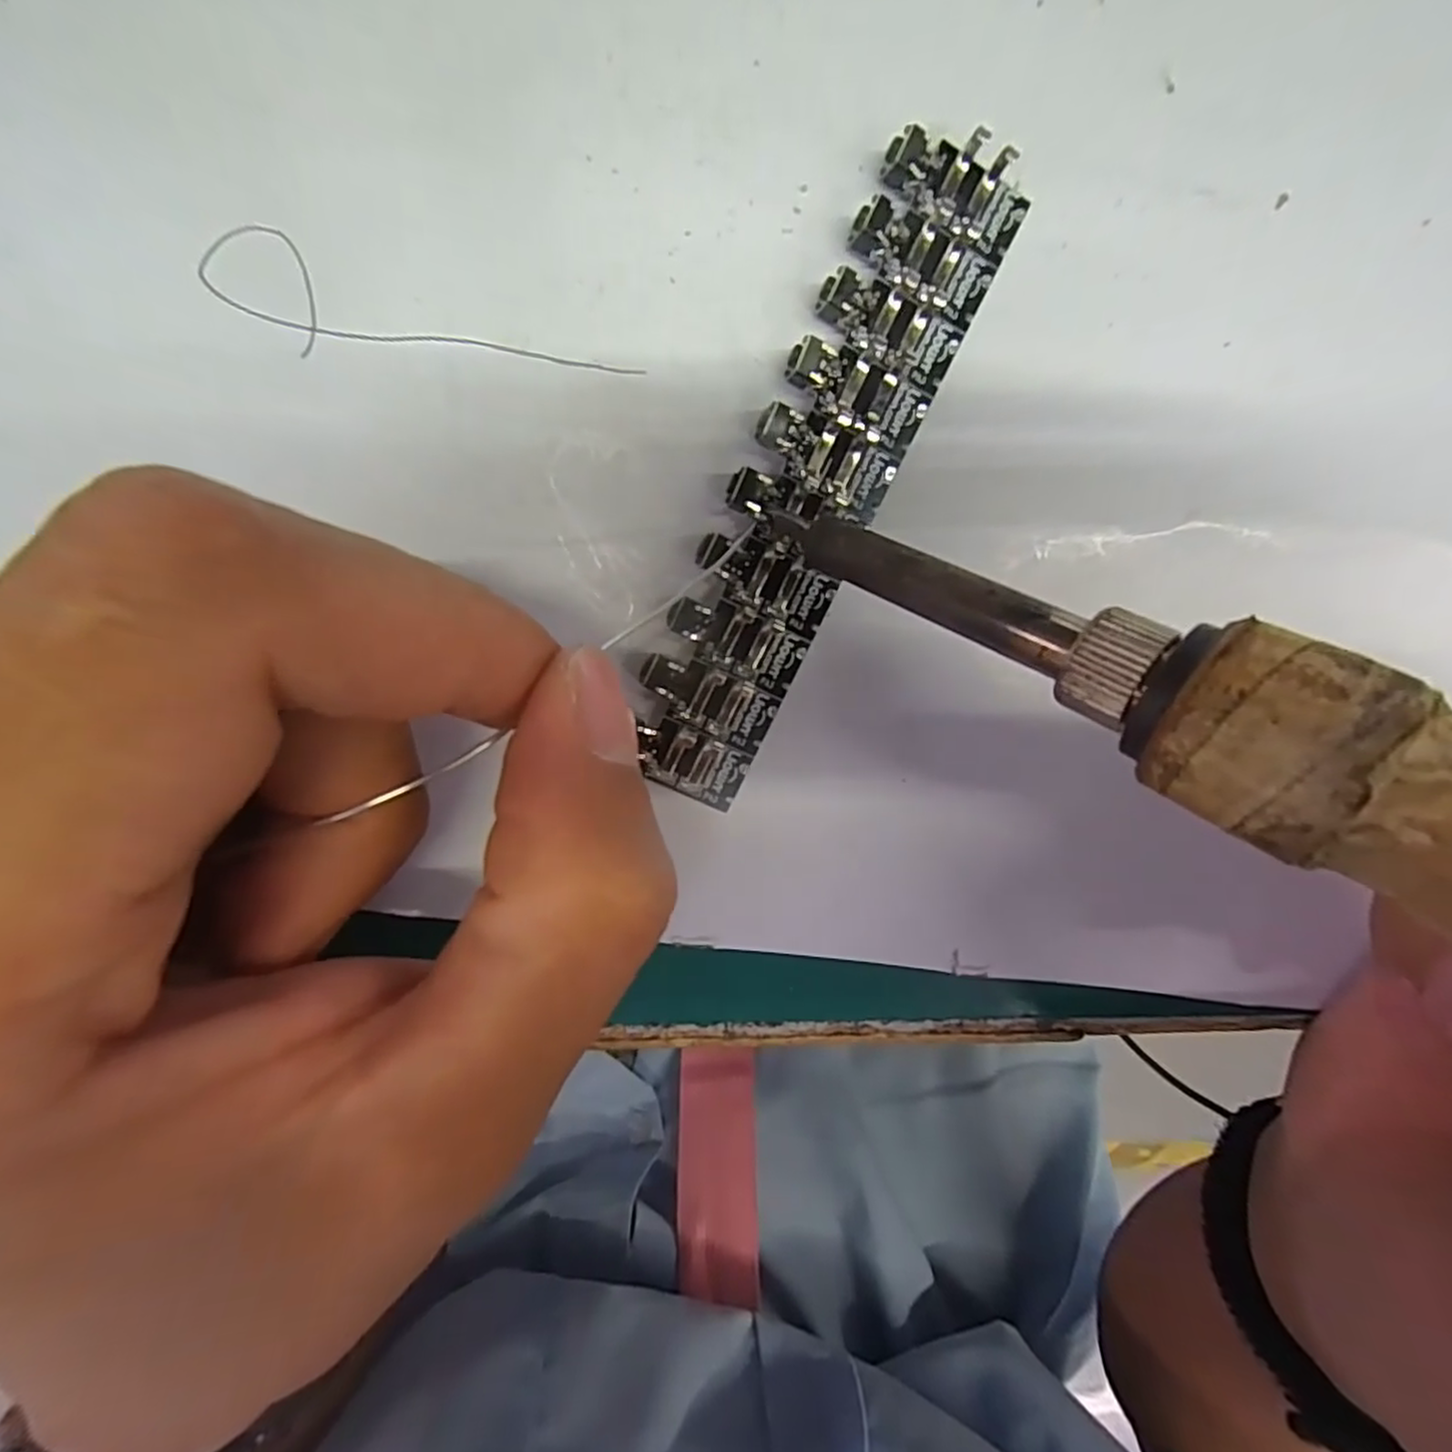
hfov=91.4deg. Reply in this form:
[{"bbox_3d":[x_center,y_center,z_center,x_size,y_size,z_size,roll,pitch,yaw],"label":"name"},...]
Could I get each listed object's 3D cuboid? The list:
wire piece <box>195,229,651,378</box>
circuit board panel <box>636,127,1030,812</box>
[{"bbox_3d":[-0.048,-0.061,0.111,0.068,0.004,0.016,19,96,-5],"label":"wire piece"},{"bbox_3d":[0.014,-0.040,0.116,0.025,0.006,0.109,26,96,-6],"label":"circuit board panel"}]

